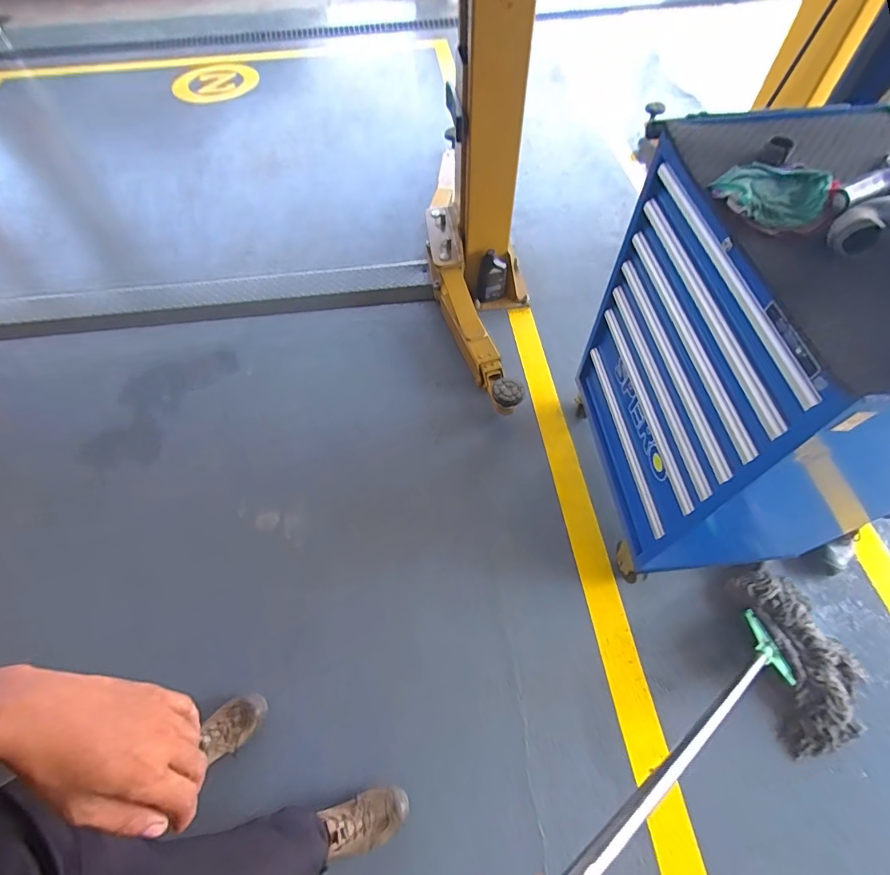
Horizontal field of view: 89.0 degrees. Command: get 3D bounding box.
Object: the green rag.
[{"bbox_3d":[0.545,-0.415,0.757,0.140,0.034,0.164,-38,65,-19],"label":"green rag"}]

